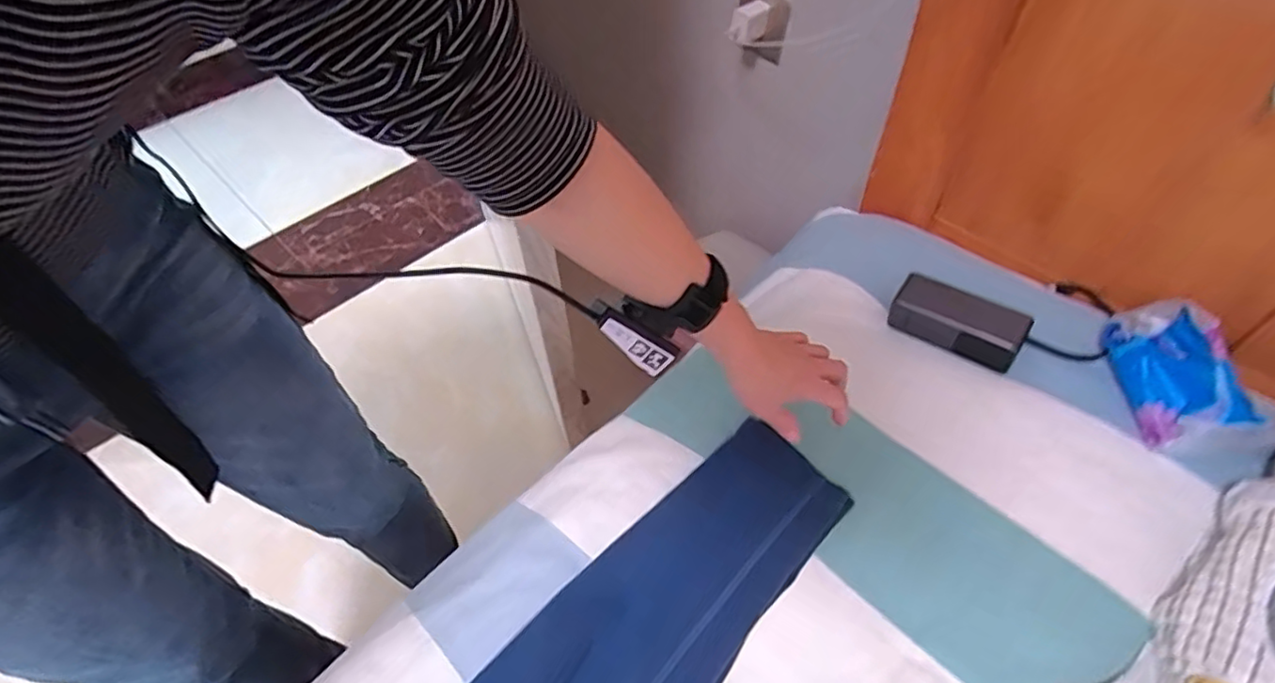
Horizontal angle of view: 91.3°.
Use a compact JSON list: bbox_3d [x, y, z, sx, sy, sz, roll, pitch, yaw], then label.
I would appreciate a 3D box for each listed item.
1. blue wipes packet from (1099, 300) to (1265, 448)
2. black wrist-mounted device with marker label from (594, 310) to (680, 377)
[{"bbox_3d":[0.508,0.024,0.586,0.083,0.070,0.149,4,51,6],"label":"blue wipes packet"},{"bbox_3d":[-0.002,0.001,0.471,0.066,0.024,0.014,38,50,-22],"label":"black wrist-mounted device with marker label"}]

